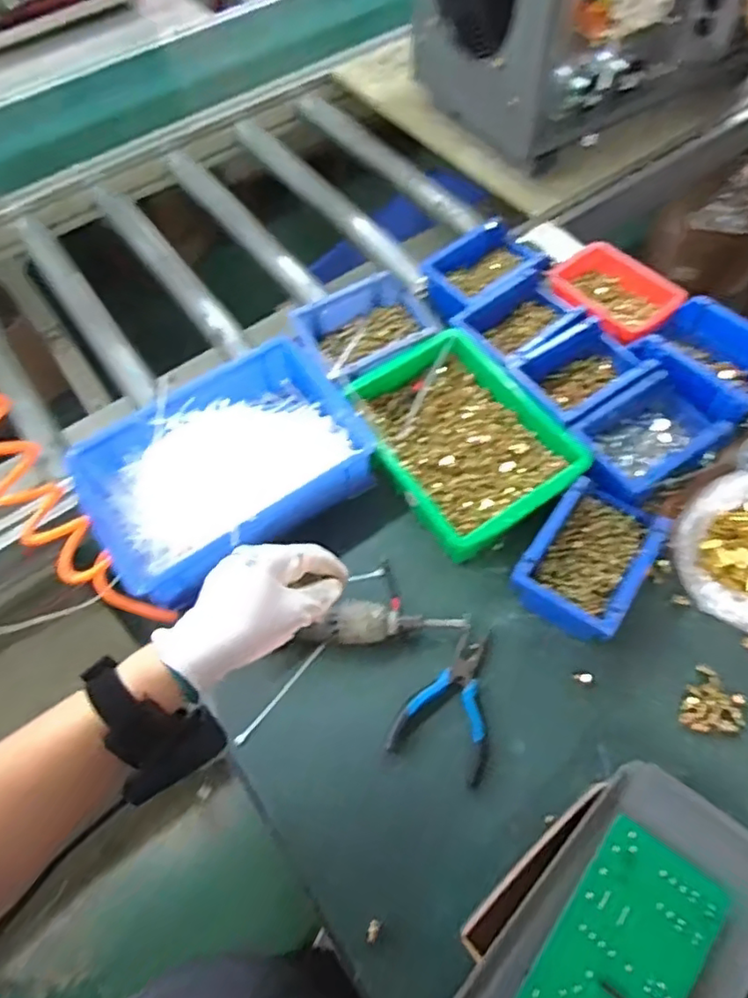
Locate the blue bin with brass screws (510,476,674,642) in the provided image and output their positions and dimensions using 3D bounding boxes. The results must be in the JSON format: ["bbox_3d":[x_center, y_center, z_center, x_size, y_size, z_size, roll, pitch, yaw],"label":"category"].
[{"bbox_3d":[0.218,0.063,0.614,0.103,0.073,0.160,31,67,19],"label":"blue bin with brass screws"}]

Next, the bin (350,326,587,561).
[{"bbox_3d":[0.101,-0.063,0.696,0.188,0.070,0.264,-31,63,-13],"label":"bin"}]

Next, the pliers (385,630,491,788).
[{"bbox_3d":[0.079,0.193,0.584,0.090,0.015,0.135,18,64,14],"label":"pliers"}]

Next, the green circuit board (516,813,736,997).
[{"bbox_3d":[0.174,0.344,0.432,0.093,0.009,0.195,34,68,20],"label":"green circuit board"}]

